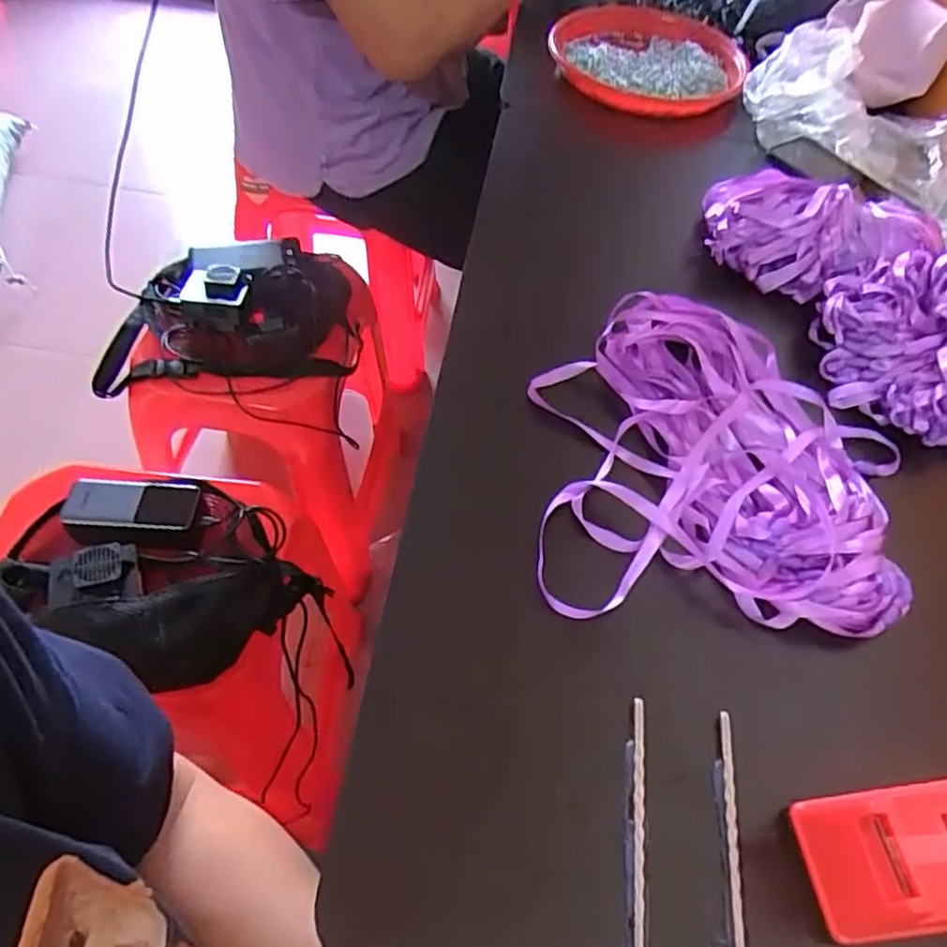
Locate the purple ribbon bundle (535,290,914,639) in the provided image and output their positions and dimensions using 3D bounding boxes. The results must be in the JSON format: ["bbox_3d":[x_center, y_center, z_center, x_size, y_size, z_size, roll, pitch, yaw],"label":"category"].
[{"bbox_3d":[0.168,-0.026,0.491,0.235,0.035,0.280,5,54,-2],"label":"purple ribbon bundle"}]

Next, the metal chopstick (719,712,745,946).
[{"bbox_3d":[0.125,0.226,0.320,0.006,0.005,0.222,8,53,4],"label":"metal chopstick"}]

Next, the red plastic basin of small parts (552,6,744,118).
[{"bbox_3d":[0.218,-0.522,0.847,0.244,0.037,0.225,3,54,-4],"label":"red plastic basin of small parts"}]

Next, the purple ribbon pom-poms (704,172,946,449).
[{"bbox_3d":[0.345,-0.155,0.566,0.177,0.072,0.339,-14,57,-15],"label":"purple ribbon pom-poms"}]

